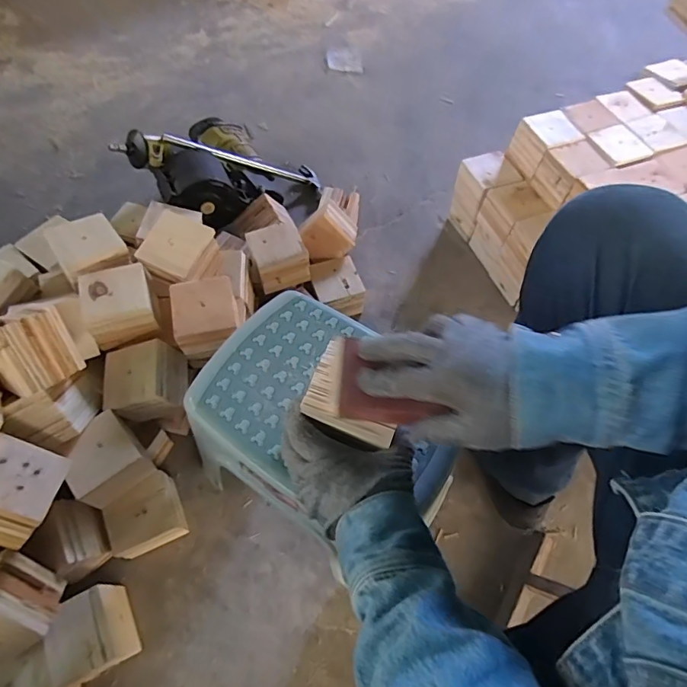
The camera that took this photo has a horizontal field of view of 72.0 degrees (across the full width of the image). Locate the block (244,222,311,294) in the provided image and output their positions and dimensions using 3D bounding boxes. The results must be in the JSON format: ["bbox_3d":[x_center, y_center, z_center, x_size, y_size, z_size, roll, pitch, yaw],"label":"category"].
[{"bbox_3d":[-0.119,-0.161,0.875,0.094,0.071,0.091,-19,64,-13],"label":"block"}]

